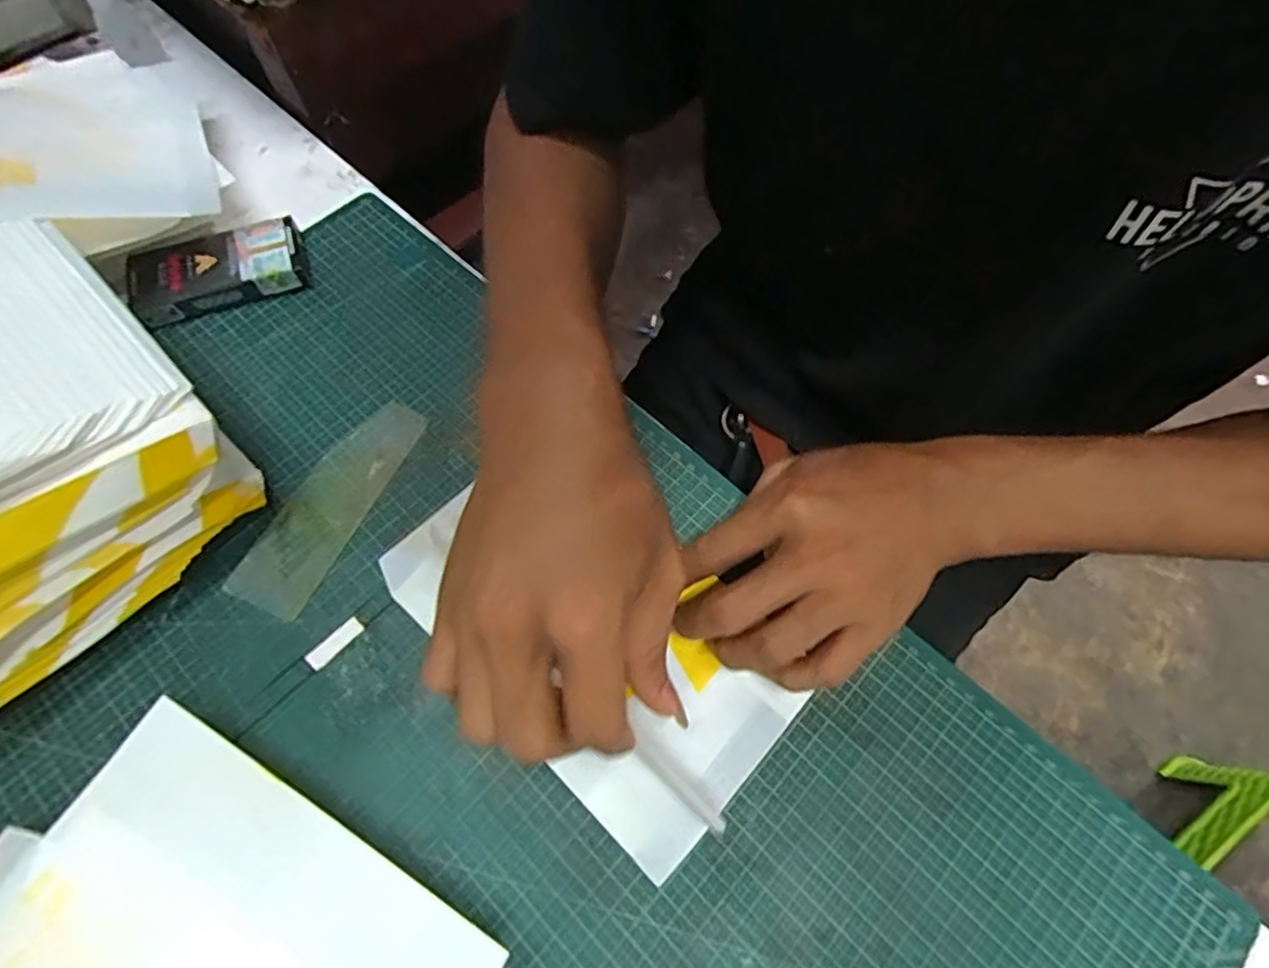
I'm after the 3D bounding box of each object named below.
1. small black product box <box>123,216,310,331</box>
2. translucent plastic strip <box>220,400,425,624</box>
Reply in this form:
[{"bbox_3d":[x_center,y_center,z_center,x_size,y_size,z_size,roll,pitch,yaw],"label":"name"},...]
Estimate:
[{"bbox_3d":[-0.247,-0.127,0.375,0.096,0.022,0.048,-21,67,-10],"label":"small black product box"},{"bbox_3d":[-0.157,0.007,0.330,0.040,0.004,0.123,22,67,10],"label":"translucent plastic strip"}]

